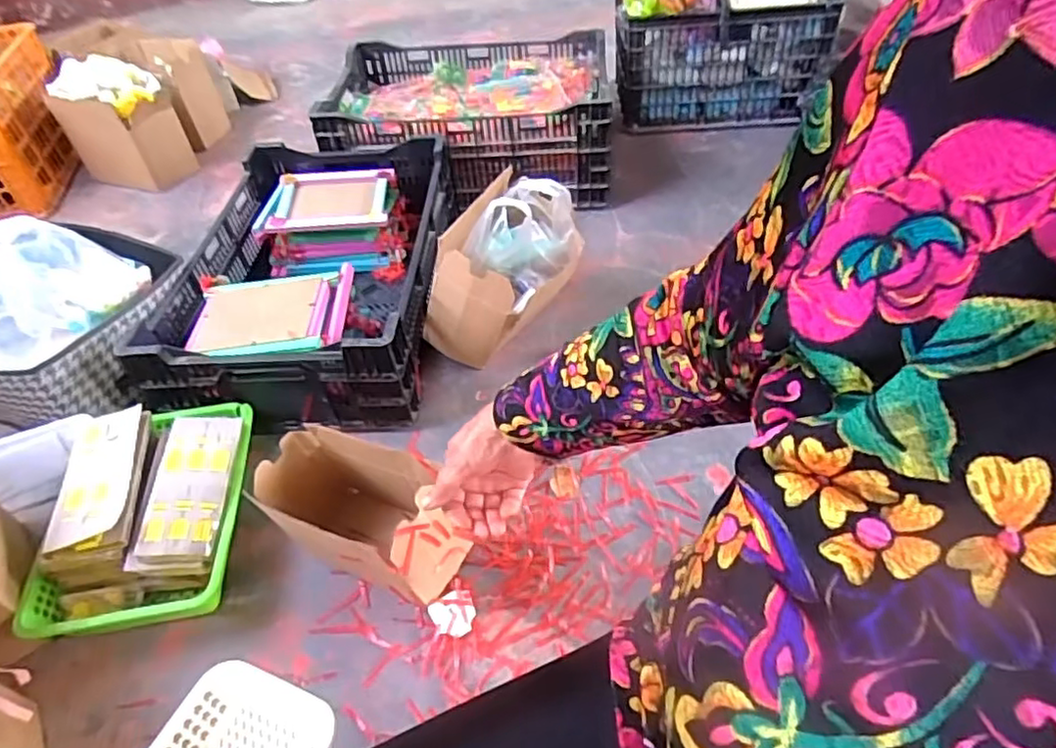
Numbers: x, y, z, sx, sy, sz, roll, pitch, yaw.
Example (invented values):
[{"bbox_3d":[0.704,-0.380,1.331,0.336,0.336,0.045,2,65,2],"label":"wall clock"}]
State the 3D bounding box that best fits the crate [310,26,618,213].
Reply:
[{"bbox_3d":[-0.135,-0.574,1.467,0.615,0.192,0.455,-1,45,4],"label":"crate"}]

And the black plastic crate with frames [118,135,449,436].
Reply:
[{"bbox_3d":[-0.369,-0.186,1.160,0.410,0.187,0.606,-1,45,5],"label":"black plastic crate with frames"}]

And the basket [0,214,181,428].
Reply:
[{"bbox_3d":[-0.772,-0.079,1.060,0.402,0.239,0.346,19,50,23],"label":"basket"}]

